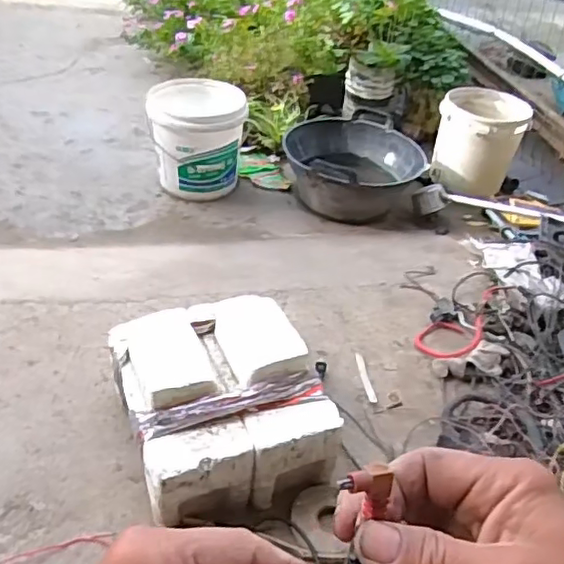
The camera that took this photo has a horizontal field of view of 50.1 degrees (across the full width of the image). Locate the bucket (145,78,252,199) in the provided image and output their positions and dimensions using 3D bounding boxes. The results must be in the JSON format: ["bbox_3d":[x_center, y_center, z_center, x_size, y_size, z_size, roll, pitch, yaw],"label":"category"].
[{"bbox_3d":[-0.228,-0.377,1.606,0.243,0.248,0.217,-4,40,-13],"label":"bucket"}]

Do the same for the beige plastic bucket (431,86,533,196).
[{"bbox_3d":[0.517,-0.367,1.613,0.224,0.227,0.195,18,40,14],"label":"beige plastic bucket"}]

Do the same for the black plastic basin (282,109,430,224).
[{"bbox_3d":[0.191,-0.310,1.616,0.369,0.144,0.362,5,38,-2],"label":"black plastic basin"}]

